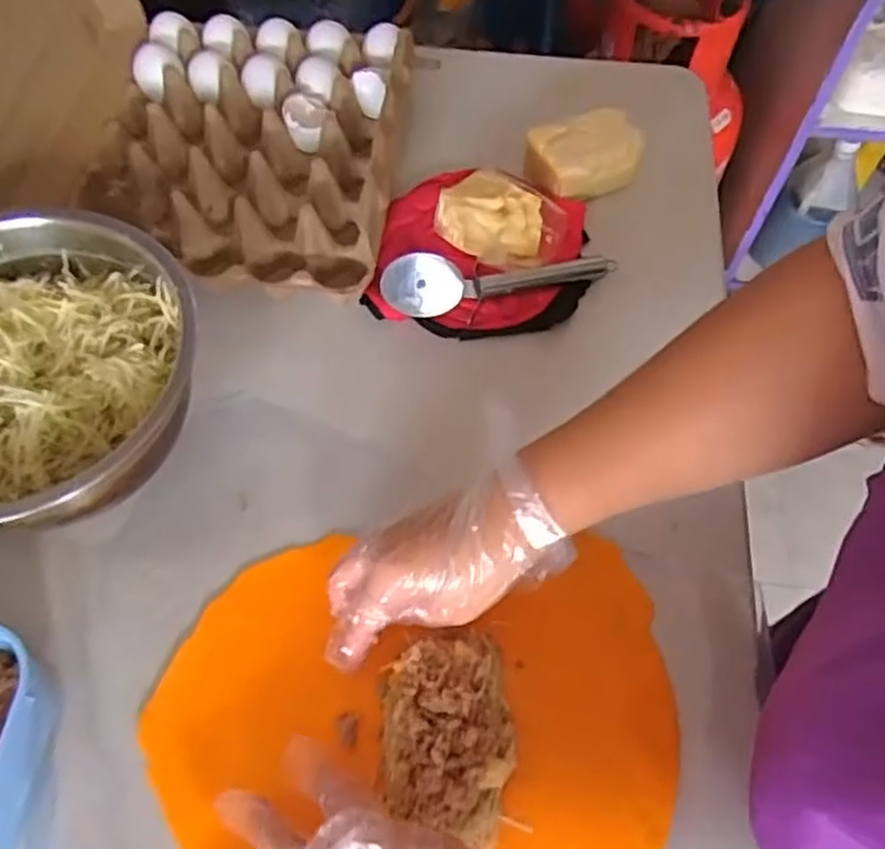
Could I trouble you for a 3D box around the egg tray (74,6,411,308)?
[{"bbox_3d":[-0.157,-0.227,0.600,0.240,0.060,0.269,6,61,3],"label":"egg tray"}]

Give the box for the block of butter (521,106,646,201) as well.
[{"bbox_3d":[0.121,-0.226,0.606,0.091,0.040,0.056,-19,62,-11],"label":"block of butter"}]

